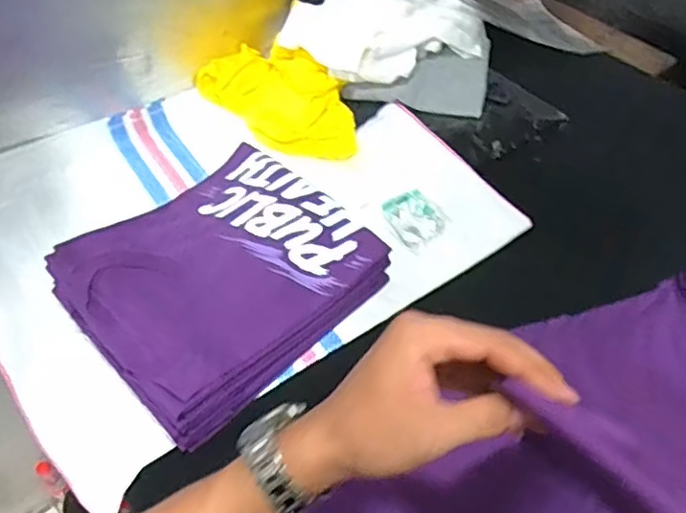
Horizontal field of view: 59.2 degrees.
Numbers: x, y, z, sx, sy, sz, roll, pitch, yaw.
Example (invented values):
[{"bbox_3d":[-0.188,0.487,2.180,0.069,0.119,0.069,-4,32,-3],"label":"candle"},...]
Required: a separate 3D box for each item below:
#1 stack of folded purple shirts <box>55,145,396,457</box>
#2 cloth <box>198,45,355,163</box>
[{"bbox_3d":[-0.153,0.024,0.770,0.334,0.101,0.278,-39,59,-23],"label":"stack of folded purple shirts"},{"bbox_3d":[-0.107,-0.260,0.986,0.278,0.106,0.123,35,62,27],"label":"cloth"}]

